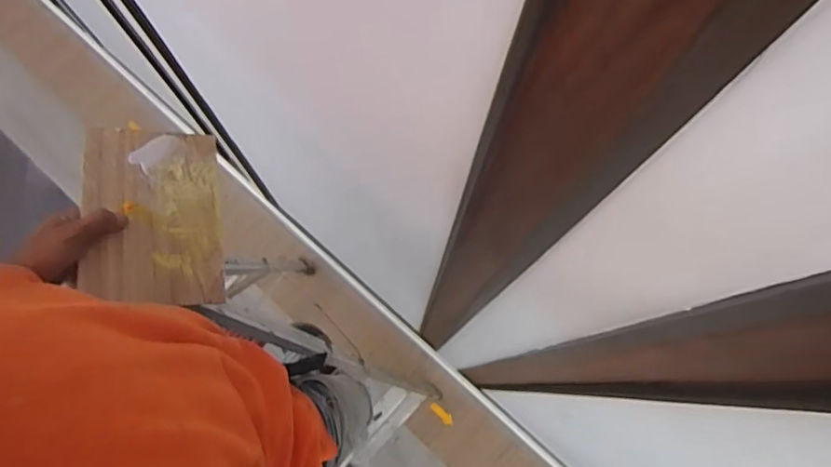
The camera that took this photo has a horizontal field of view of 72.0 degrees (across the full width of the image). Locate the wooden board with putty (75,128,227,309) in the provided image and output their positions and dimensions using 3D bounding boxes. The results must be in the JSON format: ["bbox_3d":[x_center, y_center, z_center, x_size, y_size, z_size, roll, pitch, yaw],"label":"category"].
[{"bbox_3d":[-0.324,-0.027,0.710,0.153,0.016,0.242,-1,62,-24],"label":"wooden board with putty"}]

